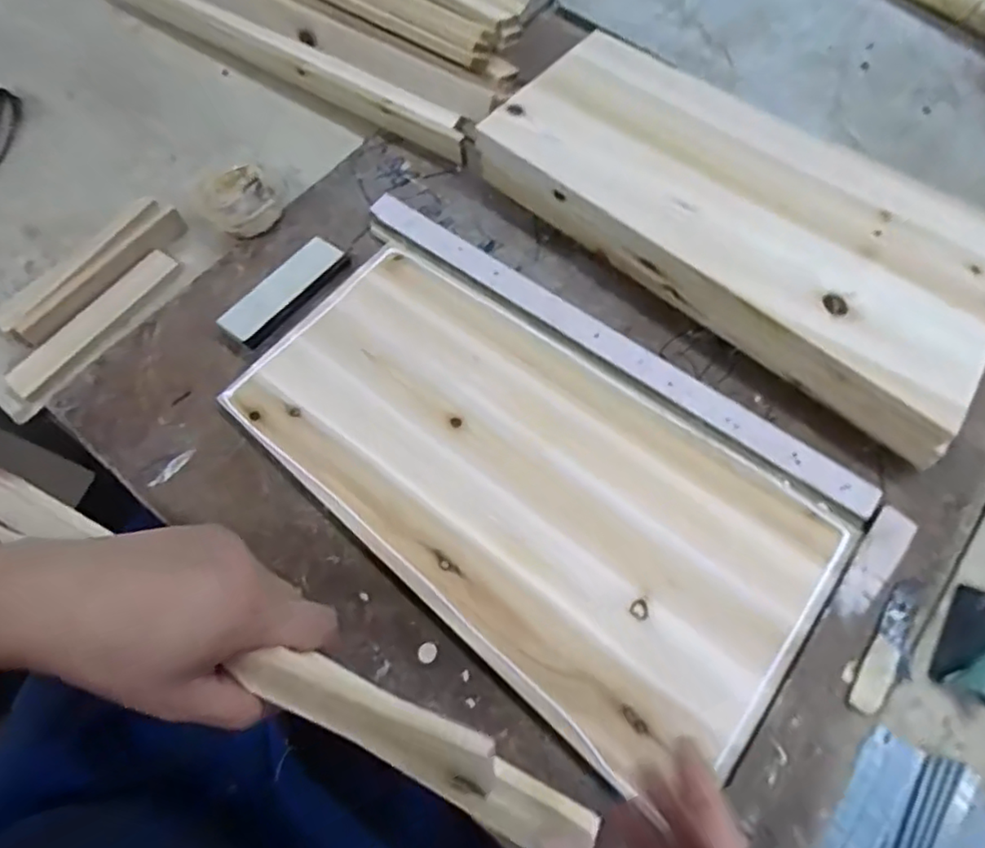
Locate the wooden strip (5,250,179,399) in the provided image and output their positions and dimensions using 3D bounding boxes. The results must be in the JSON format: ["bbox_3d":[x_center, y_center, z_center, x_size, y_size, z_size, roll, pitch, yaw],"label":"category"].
[{"bbox_3d":[-0.325,-0.086,0.485,0.026,0.011,0.154,33,72,12],"label":"wooden strip"}]

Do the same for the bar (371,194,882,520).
[{"bbox_3d":[0.086,-0.065,0.471,0.452,0.015,0.026,34,72,12],"label":"bar"}]

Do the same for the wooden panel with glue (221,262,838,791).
[{"bbox_3d":[0.018,0.041,0.432,0.419,0.015,0.216,36,73,12],"label":"wooden panel with glue"}]

